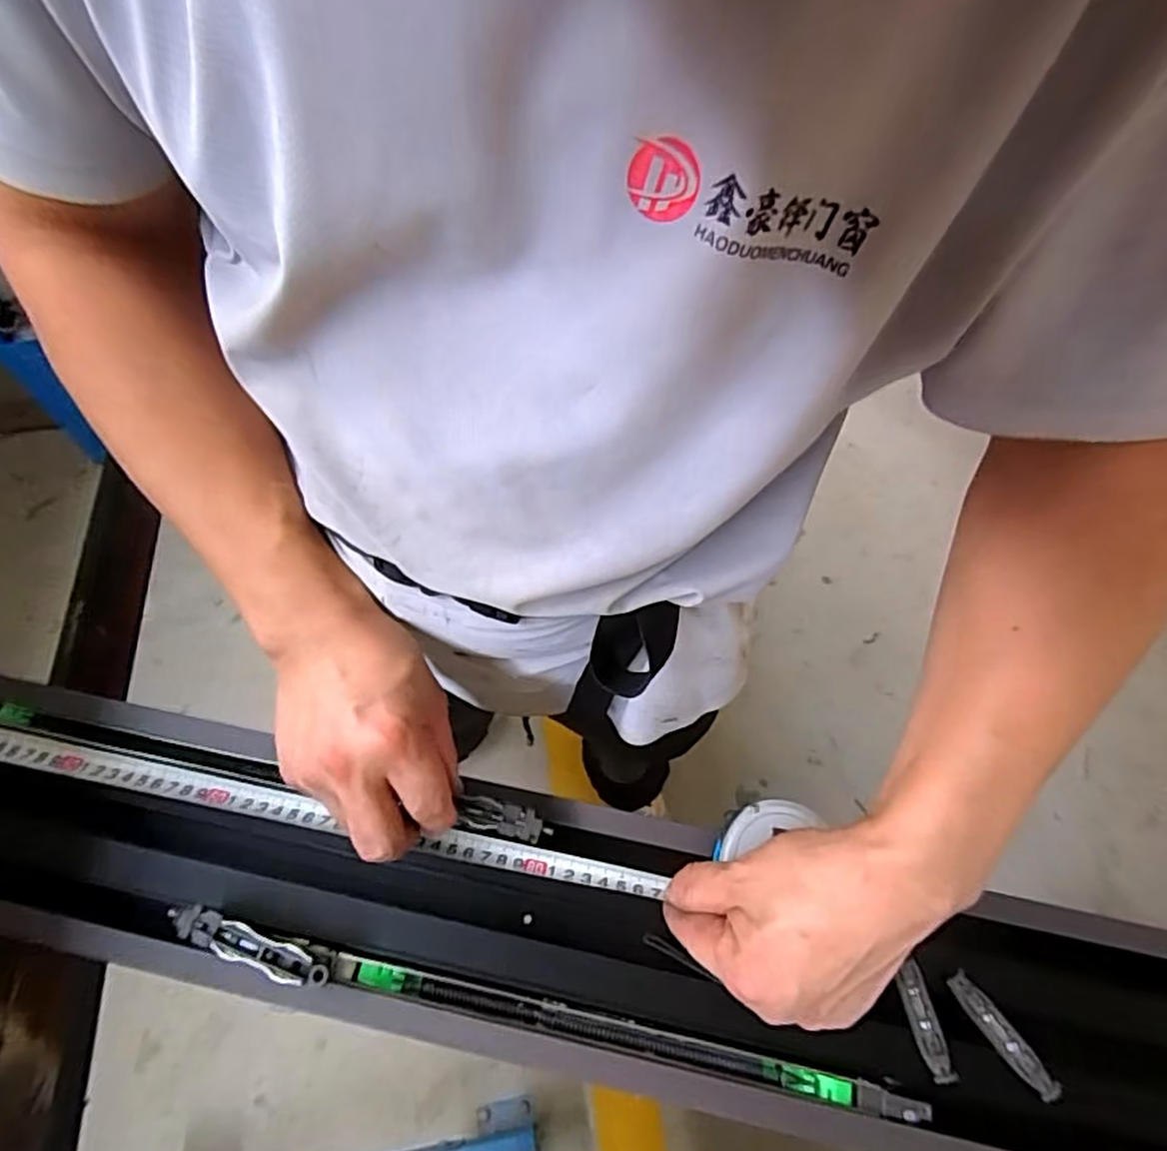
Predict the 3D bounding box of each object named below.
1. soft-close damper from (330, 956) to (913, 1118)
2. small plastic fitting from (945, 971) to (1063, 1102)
[{"bbox_3d":[0.016,0.254,0.370,0.322,0.021,0.016,10,60,5],"label":"soft-close damper"},{"bbox_3d":[0.226,0.247,0.362,0.012,0.016,0.065,-29,65,-17],"label":"small plastic fitting"}]

